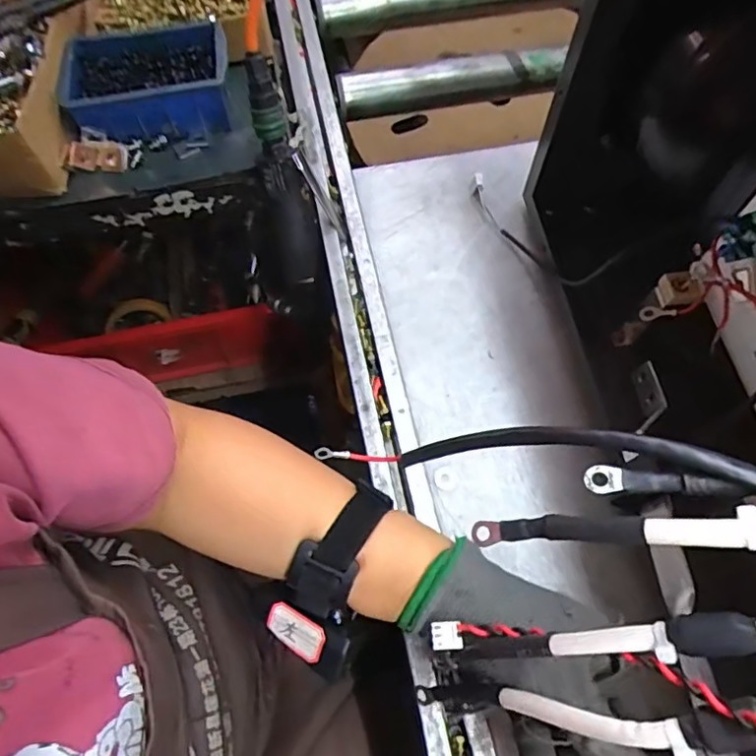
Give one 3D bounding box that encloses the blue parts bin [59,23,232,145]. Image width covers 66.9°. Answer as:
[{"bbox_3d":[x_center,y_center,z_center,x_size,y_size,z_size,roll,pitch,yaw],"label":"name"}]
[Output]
[{"bbox_3d":[-0.200,-0.265,0.510,0.139,0.052,0.102,-3,65,1],"label":"blue parts bin"}]

